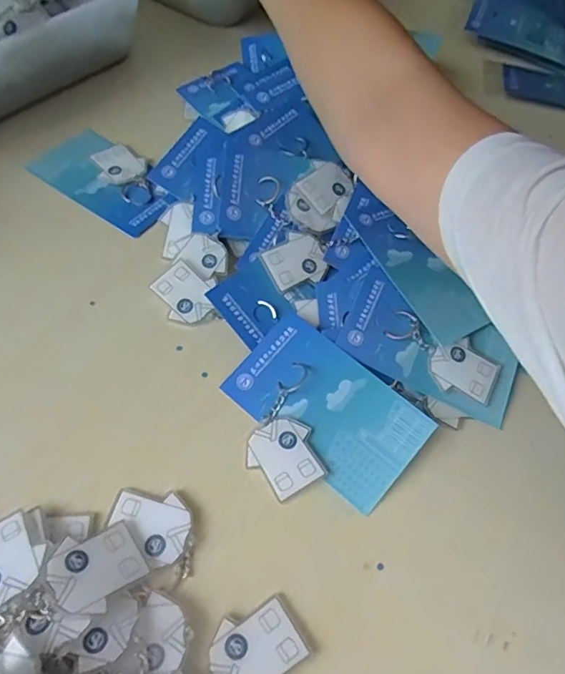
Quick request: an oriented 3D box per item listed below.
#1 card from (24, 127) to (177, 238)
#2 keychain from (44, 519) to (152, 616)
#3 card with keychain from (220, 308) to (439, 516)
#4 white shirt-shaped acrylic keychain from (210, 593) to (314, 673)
[{"bbox_3d":[-0.160,-0.148,0.477,0.152,0.012,0.080,36,60,15],"label":"card"},{"bbox_3d":[-0.104,0.128,0.290,0.051,0.004,0.043,-24,59,-41],"label":"keychain"},{"bbox_3d":[0.023,0.055,0.357,0.136,0.022,0.105,34,60,14],"label":"card with keychain"},{"bbox_3d":[-0.013,0.172,0.285,0.050,0.008,0.042,-26,64,-22],"label":"white shirt-shaped acrylic keychain"}]

